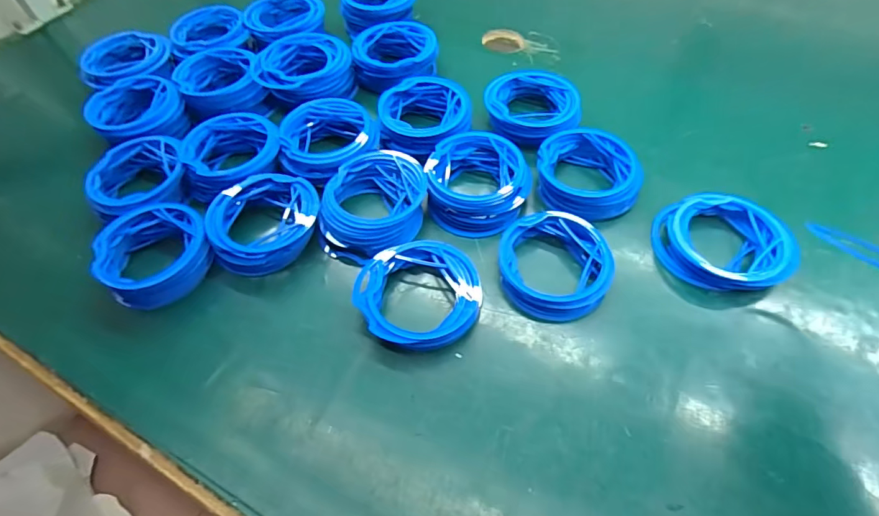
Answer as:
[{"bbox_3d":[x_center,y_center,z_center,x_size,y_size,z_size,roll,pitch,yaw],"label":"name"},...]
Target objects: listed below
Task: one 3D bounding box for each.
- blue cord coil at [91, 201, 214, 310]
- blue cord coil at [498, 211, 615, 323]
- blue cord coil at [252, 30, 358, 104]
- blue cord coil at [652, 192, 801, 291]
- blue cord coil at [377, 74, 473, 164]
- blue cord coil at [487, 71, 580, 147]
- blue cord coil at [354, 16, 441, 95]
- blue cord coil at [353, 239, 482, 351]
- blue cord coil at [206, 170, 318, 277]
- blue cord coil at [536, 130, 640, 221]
[{"bbox_3d":[-0.265,-0.006,0.431,0.095,0.048,0.096,-2,54,3],"label":"blue cord coil"},{"bbox_3d":[0.102,0.005,0.411,0.095,0.026,0.098,-2,54,3],"label":"blue cord coil"},{"bbox_3d":[-0.164,-0.227,0.562,0.110,0.048,0.083,-34,59,-18],"label":"blue cord coil"},{"bbox_3d":[0.252,-0.013,0.414,0.103,0.026,0.097,-2,54,3],"label":"blue cord coil"},{"bbox_3d":[-0.014,-0.159,0.518,0.098,0.044,0.093,-2,54,3],"label":"blue cord coil"},{"bbox_3d":[0.104,-0.171,0.524,0.102,0.039,0.096,-2,54,3],"label":"blue cord coil"},{"bbox_3d":[-0.054,-0.254,0.578,0.093,0.048,0.102,-2,54,3],"label":"blue cord coil"},{"bbox_3d":[-0.017,0.031,0.398,0.104,0.027,0.097,-2,54,3],"label":"blue cord coil"},{"bbox_3d":[-0.168,-0.034,0.443,0.095,0.039,0.103,-2,54,3],"label":"blue cord coil"},{"bbox_3d":[0.151,-0.085,0.467,0.102,0.038,0.095,5,55,8],"label":"blue cord coil"}]

